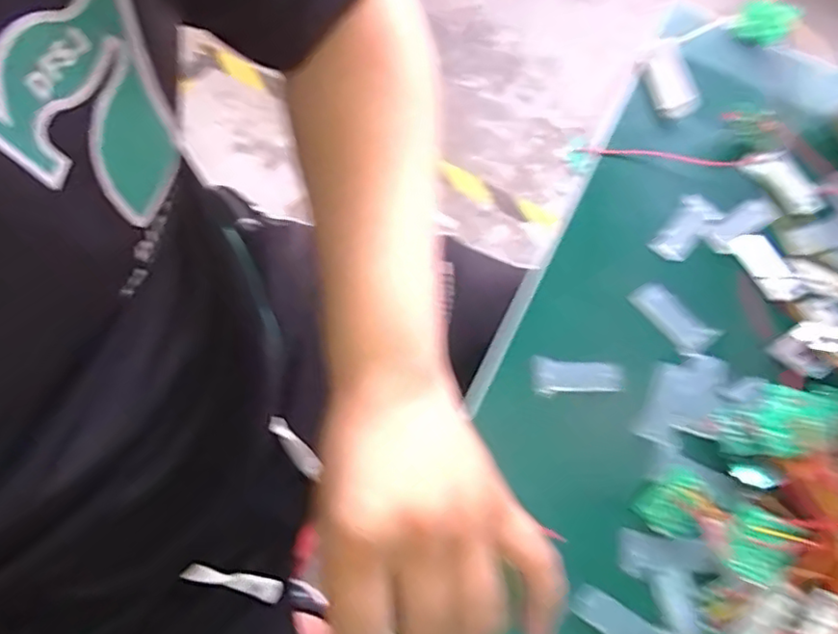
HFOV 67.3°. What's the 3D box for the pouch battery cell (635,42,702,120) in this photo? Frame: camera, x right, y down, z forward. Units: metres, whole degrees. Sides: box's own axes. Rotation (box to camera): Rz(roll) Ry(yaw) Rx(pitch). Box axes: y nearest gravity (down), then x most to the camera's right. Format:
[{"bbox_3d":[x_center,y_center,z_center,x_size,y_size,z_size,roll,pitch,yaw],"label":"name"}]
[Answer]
[{"bbox_3d":[0.173,-0.165,0.440,0.029,0.015,0.056,-14,68,-4],"label":"pouch battery cell"}]

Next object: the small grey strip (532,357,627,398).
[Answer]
[{"bbox_3d":[0.092,0.037,0.369,0.053,0.009,0.022,7,68,4],"label":"small grey strip"}]

